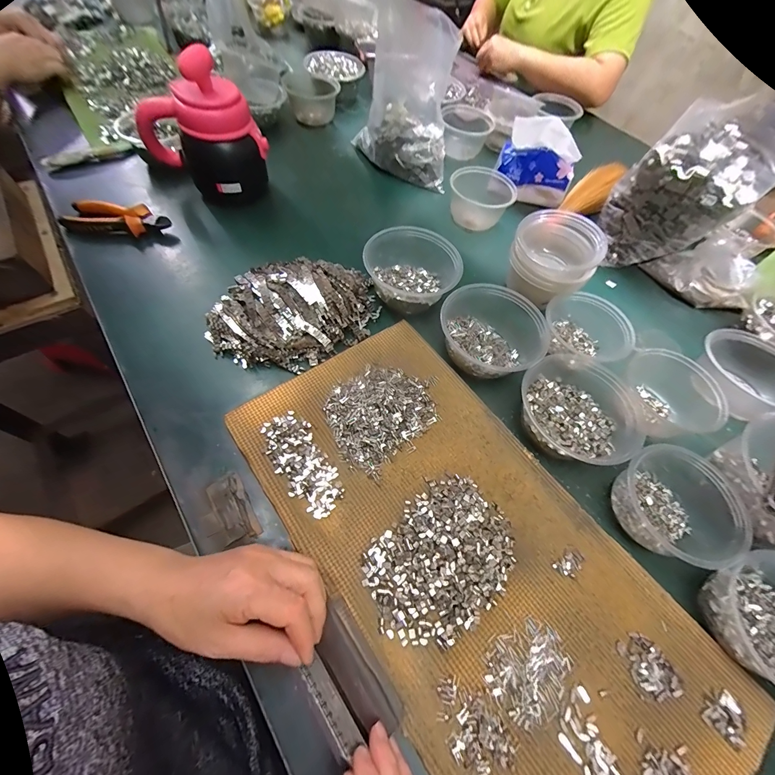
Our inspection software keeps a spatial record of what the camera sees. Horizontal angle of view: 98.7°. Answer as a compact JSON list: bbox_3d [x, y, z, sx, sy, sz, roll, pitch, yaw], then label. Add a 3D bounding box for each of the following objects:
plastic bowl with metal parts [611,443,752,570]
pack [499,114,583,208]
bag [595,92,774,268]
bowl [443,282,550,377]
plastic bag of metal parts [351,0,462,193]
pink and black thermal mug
[{"bbox_3d":[0.299,0.121,0.344,0.101,0.056,0.108,2,62,-4],"label":"plastic bowl with metal parts"},{"bbox_3d":[0.275,-0.416,0.611,0.145,0.116,0.060,29,63,10],"label":"pack"},{"bbox_3d":[0.464,-0.301,0.527,0.145,0.192,0.163,-26,67,-21],"label":"bag"},{"bbox_3d":[0.136,-0.082,0.438,0.132,0.061,0.137,4,60,-6],"label":"bowl"},{"bbox_3d":[0.029,-0.519,0.602,0.176,0.201,0.171,3,60,-1],"label":"plastic bag of metal parts"},{"bbox_3d":[-0.292,-0.398,0.514,0.153,0.178,0.129,36,62,13],"label":"pink and black thermal mug"}]

